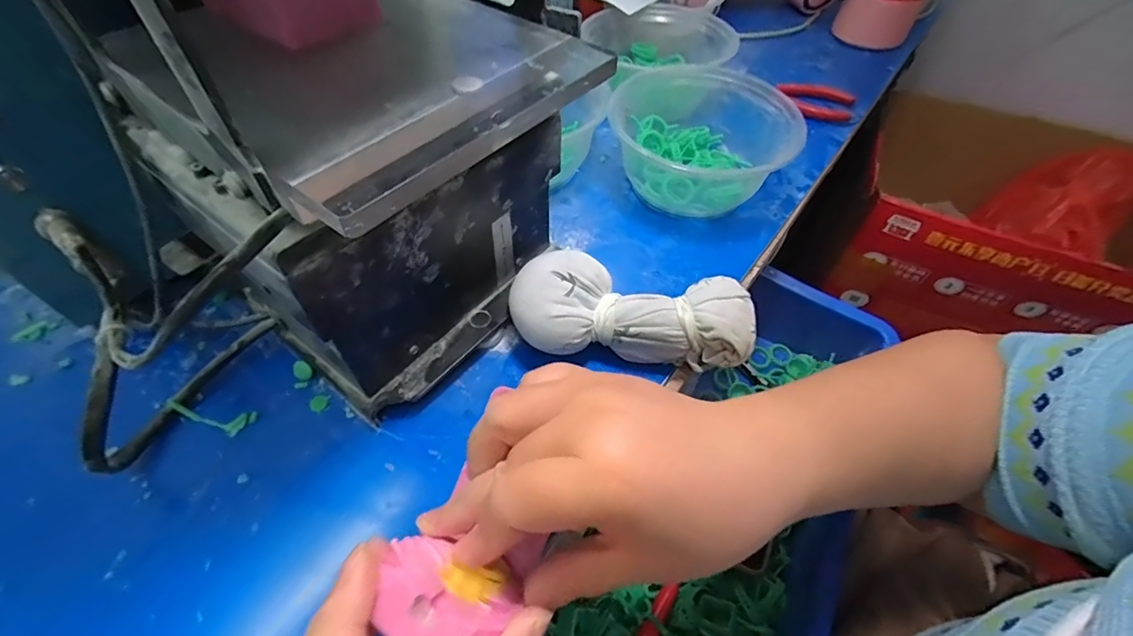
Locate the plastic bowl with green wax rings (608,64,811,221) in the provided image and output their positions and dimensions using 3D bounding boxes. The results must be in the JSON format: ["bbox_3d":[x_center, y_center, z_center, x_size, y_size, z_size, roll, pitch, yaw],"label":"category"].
[{"bbox_3d":[0.100,-0.137,0.376,0.134,0.065,0.120,18,53,12],"label":"plastic bowl with green wax rings"}]

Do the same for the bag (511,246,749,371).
[{"bbox_3d":[0.039,-0.004,0.281,0.136,0.046,0.058,3,52,0],"label":"bag"}]

